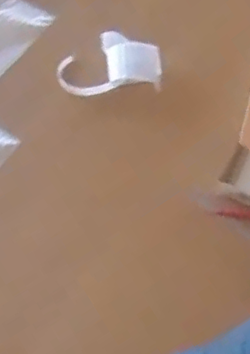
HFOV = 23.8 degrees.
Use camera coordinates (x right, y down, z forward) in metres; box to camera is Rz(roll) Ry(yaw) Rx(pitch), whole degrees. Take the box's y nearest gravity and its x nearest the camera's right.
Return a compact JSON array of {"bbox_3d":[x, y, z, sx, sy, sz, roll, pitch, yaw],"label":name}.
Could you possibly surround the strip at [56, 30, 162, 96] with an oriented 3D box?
[{"bbox_3d":[-0.042,-0.313,1.648,0.297,0.070,0.193,-3,59,-5],"label":"strip"}]

